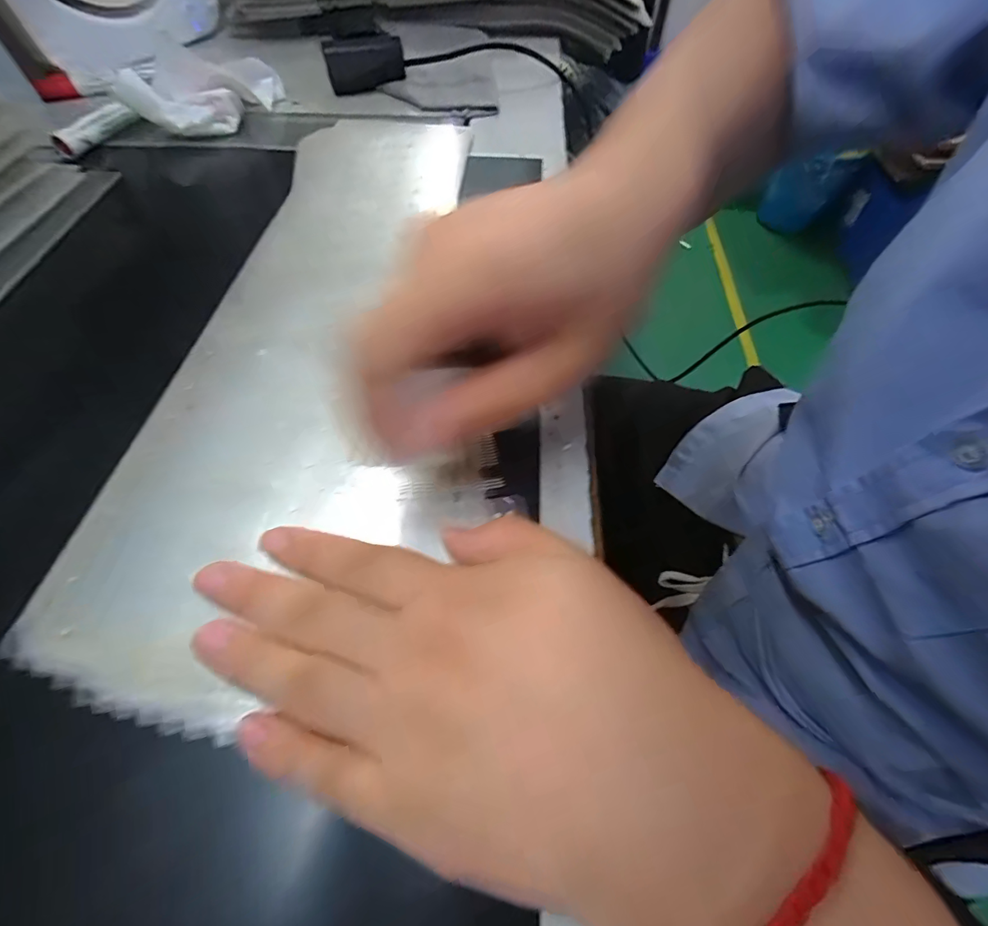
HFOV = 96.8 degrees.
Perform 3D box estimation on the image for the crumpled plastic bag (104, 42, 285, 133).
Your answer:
[{"bbox_3d":[-0.224,-0.298,0.348,0.125,0.038,0.054,-39,67,-21],"label":"crumpled plastic bag"}]

